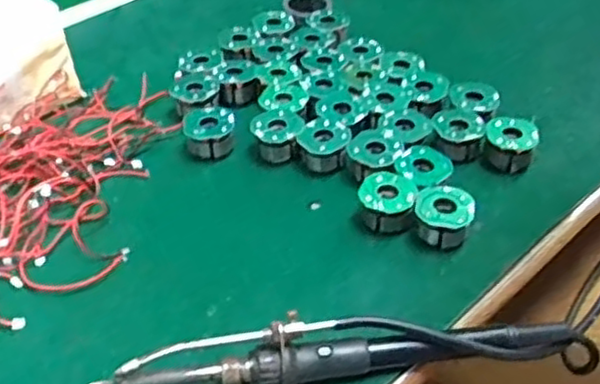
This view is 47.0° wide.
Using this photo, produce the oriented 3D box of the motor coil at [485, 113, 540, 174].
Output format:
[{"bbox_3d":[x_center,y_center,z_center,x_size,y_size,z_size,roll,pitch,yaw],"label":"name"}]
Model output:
[{"bbox_3d":[0.127,-0.031,0.418,0.029,0.025,0.029,0,42,0],"label":"motor coil"}]

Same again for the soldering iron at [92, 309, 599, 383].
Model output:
[{"bbox_3d":[0.028,0.070,0.307,0.217,0.031,0.019,-5,42,-4],"label":"soldering iron"}]

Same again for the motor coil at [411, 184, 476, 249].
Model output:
[{"bbox_3d":[0.078,0.013,0.375,0.032,0.022,0.029,21,47,22],"label":"motor coil"}]

